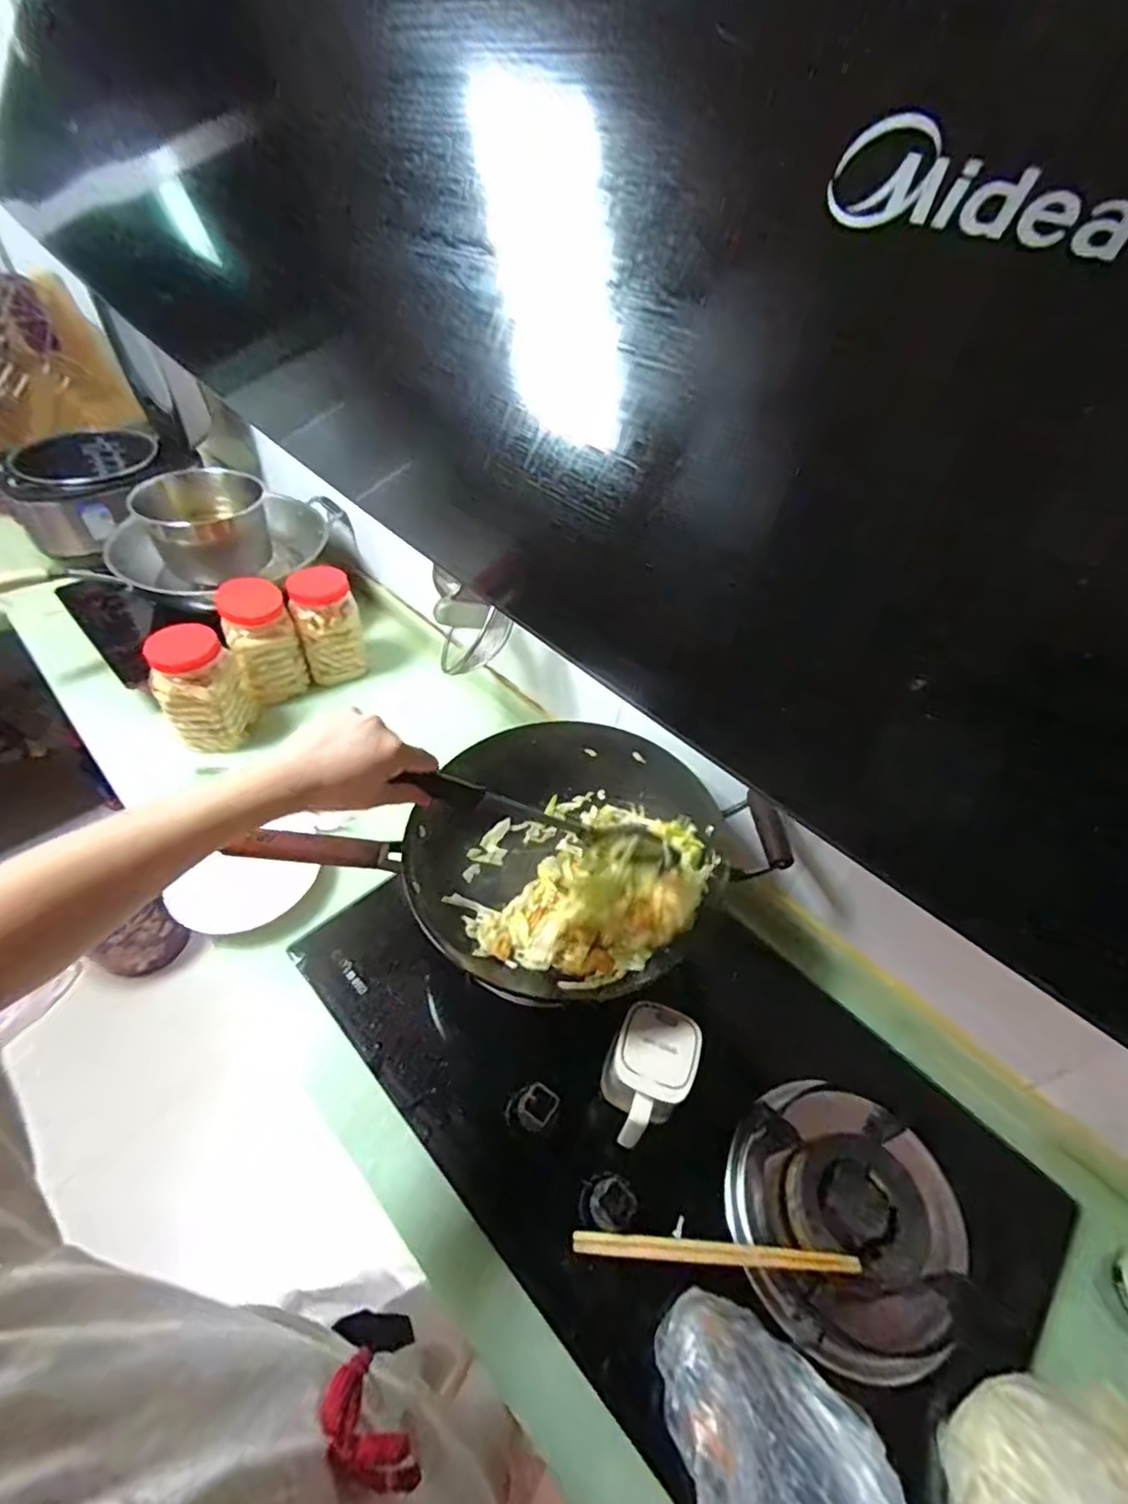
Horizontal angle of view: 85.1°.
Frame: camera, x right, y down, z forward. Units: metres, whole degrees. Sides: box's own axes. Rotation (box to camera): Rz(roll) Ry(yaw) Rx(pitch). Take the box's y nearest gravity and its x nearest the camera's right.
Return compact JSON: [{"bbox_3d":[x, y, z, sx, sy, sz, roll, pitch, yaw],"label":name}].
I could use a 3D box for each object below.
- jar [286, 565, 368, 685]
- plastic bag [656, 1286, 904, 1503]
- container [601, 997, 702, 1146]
[{"bbox_3d":[-0.391,-0.208,1.018,0.096,0.168,0.089,3,48,-3],"label":"jar"},{"bbox_3d":[0.165,0.522,0.449,0.143,0.059,0.202,-8,49,-13],"label":"plastic bag"},{"bbox_3d":[0.079,0.312,0.593,0.076,0.082,0.108,19,49,11],"label":"container"}]

